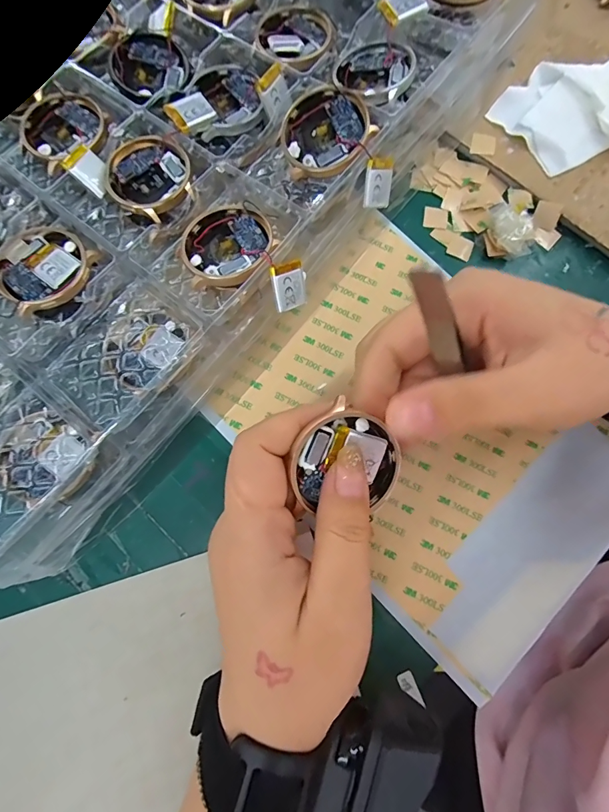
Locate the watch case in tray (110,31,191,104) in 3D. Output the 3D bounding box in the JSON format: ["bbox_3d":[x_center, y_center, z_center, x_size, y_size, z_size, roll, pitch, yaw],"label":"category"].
[{"bbox_3d":[-0.089,-0.196,0.233,0.043,0.012,0.042,-25,80,-7],"label":"watch case in tray"}]

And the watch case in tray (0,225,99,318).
[{"bbox_3d":[-0.132,-0.070,0.203,0.045,0.009,0.044,44,80,7],"label":"watch case in tray"}]

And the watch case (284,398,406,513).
[{"bbox_3d":[0.017,0.024,0.156,0.043,0.007,0.041,38,89,-16],"label":"watch case"}]

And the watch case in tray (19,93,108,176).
[{"bbox_3d":[-0.133,-0.154,0.223,0.043,0.009,0.044,-29,81,-8],"label":"watch case in tray"}]

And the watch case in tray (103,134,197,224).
[{"bbox_3d":[-0.082,-0.121,0.213,0.043,0.008,0.046,-36,82,-9],"label":"watch case in tray"}]

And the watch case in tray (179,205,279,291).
[{"bbox_3d":[-0.037,-0.077,0.197,0.044,0.014,0.044,-10,79,-4],"label":"watch case in tray"}]

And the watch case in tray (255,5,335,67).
[{"bbox_3d":[-0.006,-0.218,0.236,0.042,0.007,0.047,11,78,0],"label":"watch case in tray"}]

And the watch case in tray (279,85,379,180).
[{"bbox_3d":[0.011,-0.140,0.205,0.044,0.010,0.042,-19,80,13],"label":"watch case in tray"}]

